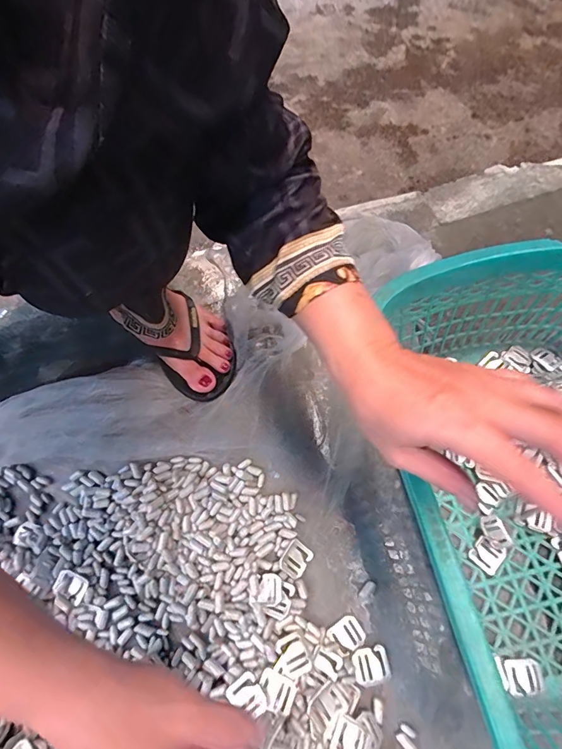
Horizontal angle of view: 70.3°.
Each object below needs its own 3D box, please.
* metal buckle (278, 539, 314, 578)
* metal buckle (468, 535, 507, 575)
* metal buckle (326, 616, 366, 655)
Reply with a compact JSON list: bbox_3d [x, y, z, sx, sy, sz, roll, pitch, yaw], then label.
[{"bbox_3d":[0.016,0.202,0.437,0.029,0.004,0.034,41,65,3],"label":"metal buckle"},{"bbox_3d":[0.224,0.196,0.433,0.030,0.005,0.030,37,73,15],"label":"metal buckle"},{"bbox_3d":[0.068,0.267,0.409,0.033,0.006,0.028,-31,70,-11],"label":"metal buckle"}]

